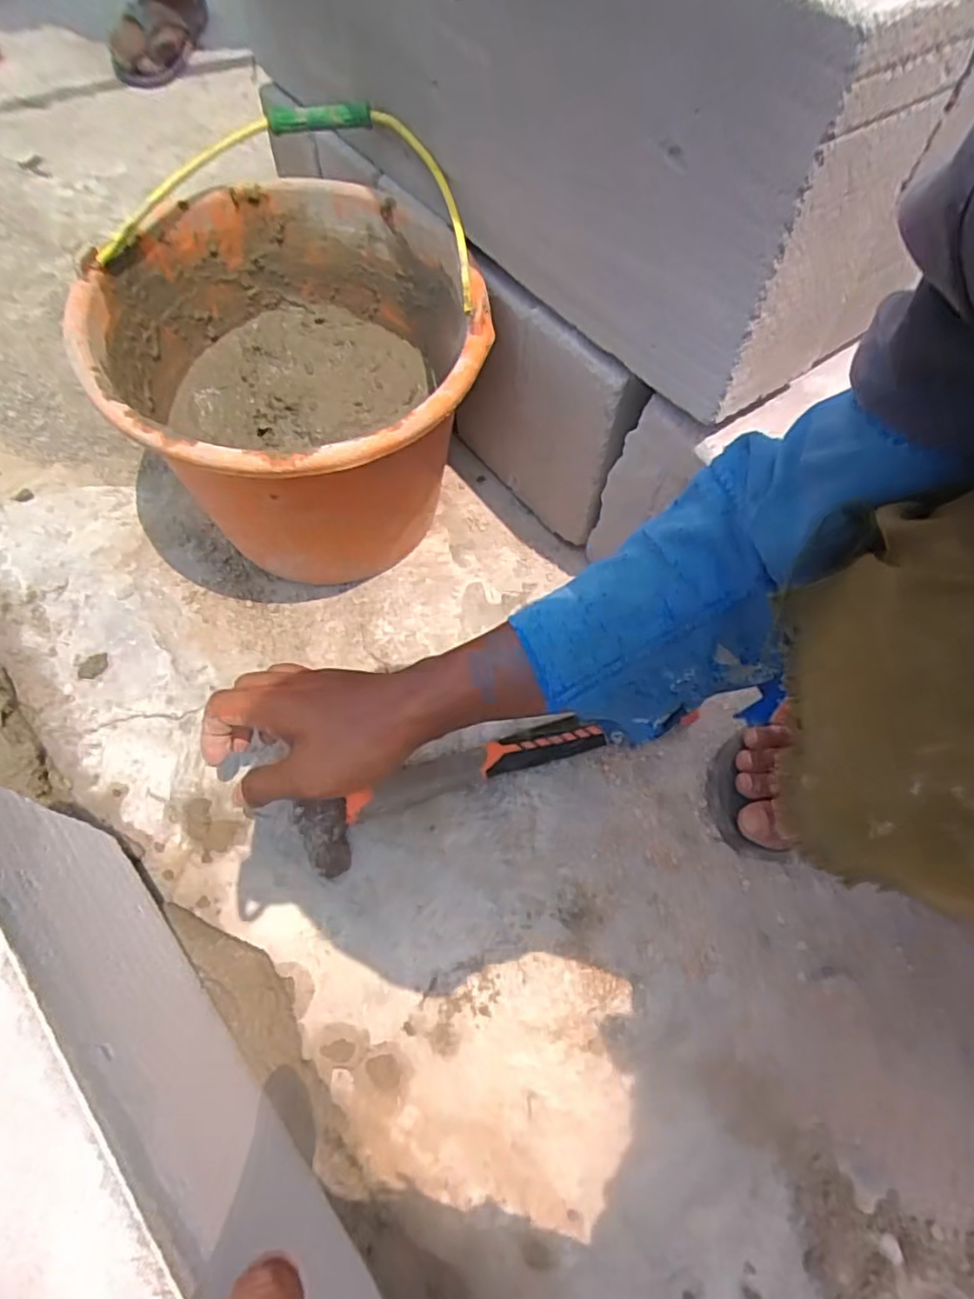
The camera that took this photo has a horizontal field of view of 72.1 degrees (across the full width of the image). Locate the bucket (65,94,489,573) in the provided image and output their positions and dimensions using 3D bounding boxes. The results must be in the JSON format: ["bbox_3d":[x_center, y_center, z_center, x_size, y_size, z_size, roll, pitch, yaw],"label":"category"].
[{"bbox_3d":[-0.142,-0.204,0.554,0.279,0.254,0.300,1,62,-2],"label":"bucket"}]

